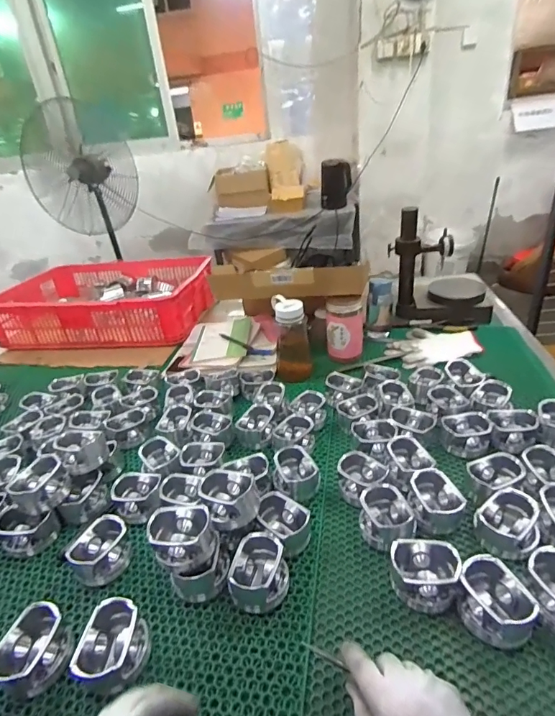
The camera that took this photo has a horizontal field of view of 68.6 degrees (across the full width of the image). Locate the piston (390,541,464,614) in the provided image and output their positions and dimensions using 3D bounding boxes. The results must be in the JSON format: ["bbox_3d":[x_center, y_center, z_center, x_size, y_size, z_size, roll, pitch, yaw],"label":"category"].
[{"bbox_3d":[0.177,0.257,0.491,0.074,0.052,0.063,-1,28,11],"label":"piston"}]

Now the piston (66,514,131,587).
[{"bbox_3d":[-0.239,0.264,0.560,0.064,0.053,0.073,10,32,29],"label":"piston"}]

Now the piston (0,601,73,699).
[{"bbox_3d":[-0.269,0.328,0.455,0.066,0.048,0.076,4,30,20],"label":"piston"}]

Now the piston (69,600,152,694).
[{"bbox_3d":[-0.179,0.319,0.448,0.063,0.058,0.070,2,29,18],"label":"piston"}]

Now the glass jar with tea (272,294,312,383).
[{"bbox_3d":[0.030,-0.045,0.929,0.077,0.178,0.070,-7,28,0],"label":"glass jar with tea"}]

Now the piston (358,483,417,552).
[{"bbox_3d":[0.149,0.223,0.562,0.076,0.055,0.074,18,36,39],"label":"piston"}]

